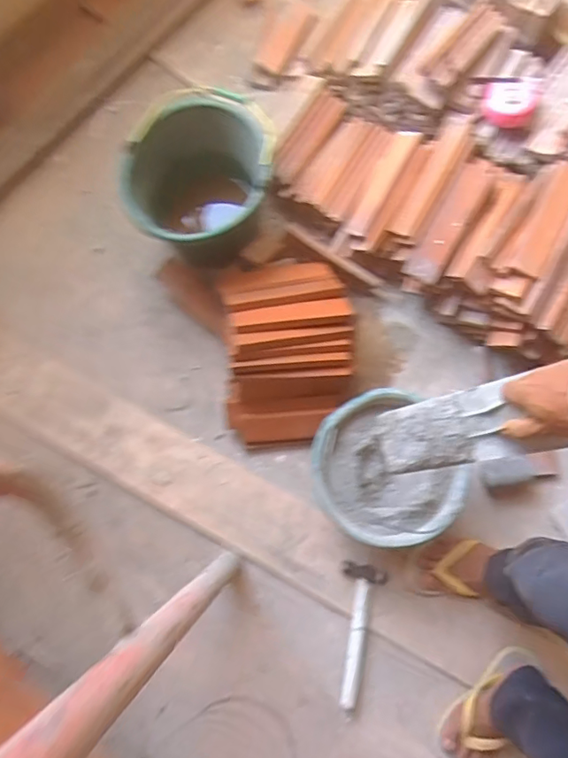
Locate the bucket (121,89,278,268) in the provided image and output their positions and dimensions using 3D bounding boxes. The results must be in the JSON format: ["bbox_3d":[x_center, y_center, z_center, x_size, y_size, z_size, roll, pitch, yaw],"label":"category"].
[{"bbox_3d":[-0.169,-0.395,1.100,0.265,0.216,0.308,11,78,2],"label":"bucket"}]

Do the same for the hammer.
[{"bbox_3d":[0.145,0.495,0.993,0.077,0.041,0.278,6,78,2],"label":"hammer"}]

